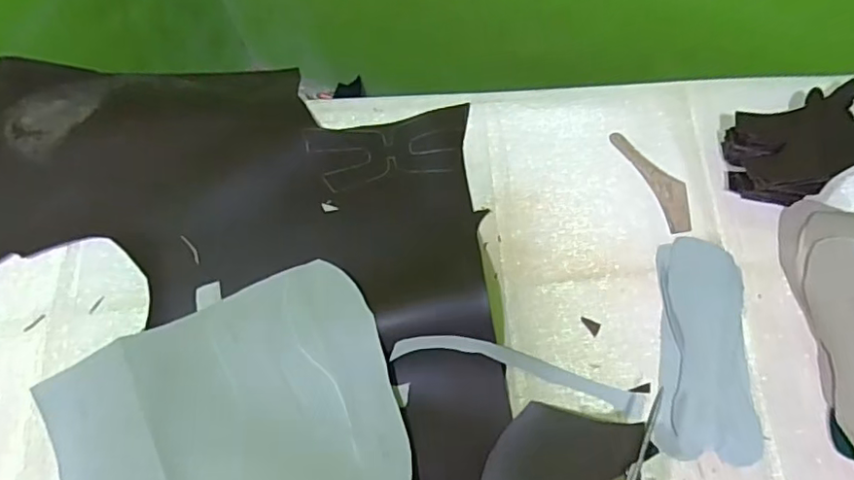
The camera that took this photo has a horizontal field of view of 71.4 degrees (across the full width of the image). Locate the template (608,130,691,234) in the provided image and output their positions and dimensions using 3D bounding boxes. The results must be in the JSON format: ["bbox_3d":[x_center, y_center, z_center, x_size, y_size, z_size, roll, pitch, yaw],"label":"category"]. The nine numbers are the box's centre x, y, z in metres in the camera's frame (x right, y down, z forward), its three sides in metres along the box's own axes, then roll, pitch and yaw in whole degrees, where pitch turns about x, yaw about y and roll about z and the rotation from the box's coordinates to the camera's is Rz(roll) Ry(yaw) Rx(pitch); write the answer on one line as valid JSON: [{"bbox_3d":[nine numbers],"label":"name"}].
[{"bbox_3d":[0.288,-0.079,0.745,0.045,0.004,0.150,-24,69,-9],"label":"template"}]

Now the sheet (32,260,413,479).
[{"bbox_3d":[-0.212,0.191,0.615,0.352,0.041,0.262,-22,69,-8],"label":"sheet"}]

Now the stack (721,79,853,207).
[{"bbox_3d":[0.454,-0.110,0.723,0.175,0.071,0.113,-19,69,-7],"label":"stack"}]

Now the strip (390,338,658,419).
[{"bbox_3d":[0.104,0.147,0.664,0.283,0.010,0.043,13,58,3],"label":"strip"}]

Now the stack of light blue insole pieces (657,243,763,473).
[{"bbox_3d":[0.313,0.116,0.665,0.102,0.009,0.244,5,68,3],"label":"stack of light blue insole pieces"}]

